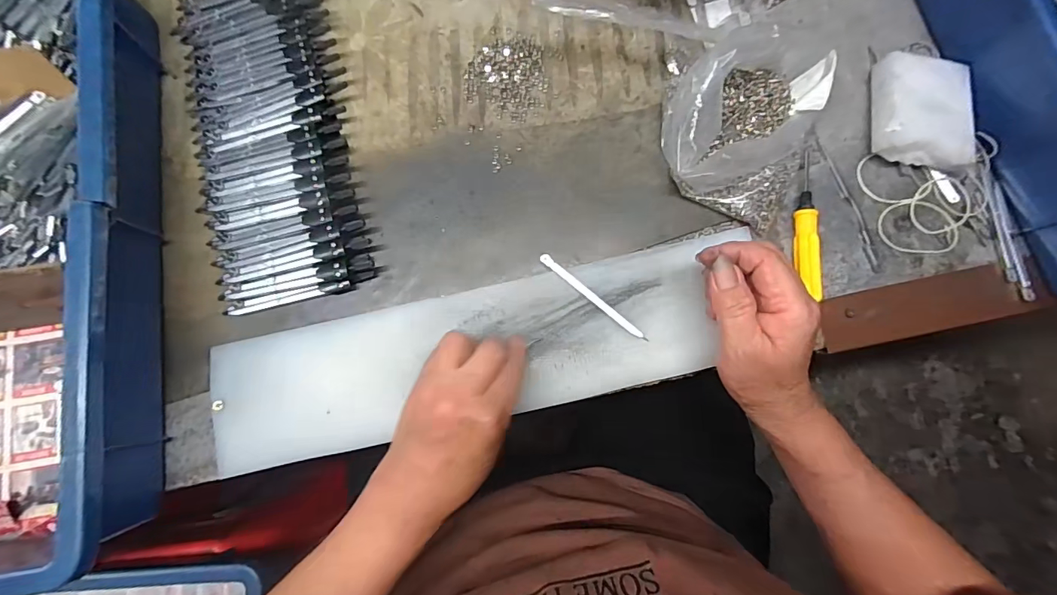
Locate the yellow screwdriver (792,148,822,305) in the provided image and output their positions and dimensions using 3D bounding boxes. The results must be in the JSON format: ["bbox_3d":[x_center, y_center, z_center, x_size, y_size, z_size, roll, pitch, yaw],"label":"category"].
[{"bbox_3d":[0.204,-0.054,0.327,0.015,0.013,0.108,5,81,2],"label":"yellow screwdriver"}]

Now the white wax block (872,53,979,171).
[{"bbox_3d":[0.290,-0.136,0.335,0.056,0.035,0.079,10,81,3],"label":"white wax block"}]

